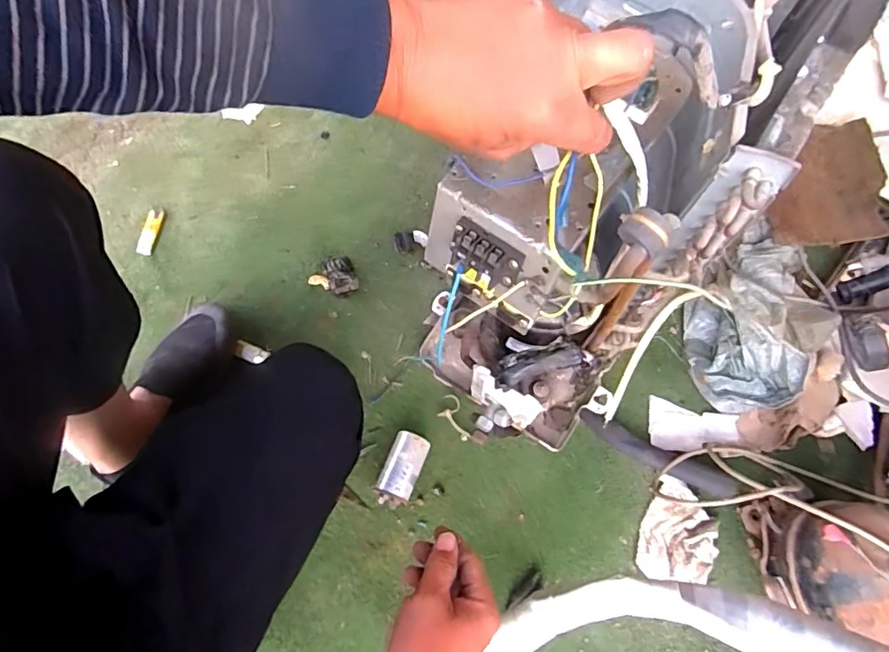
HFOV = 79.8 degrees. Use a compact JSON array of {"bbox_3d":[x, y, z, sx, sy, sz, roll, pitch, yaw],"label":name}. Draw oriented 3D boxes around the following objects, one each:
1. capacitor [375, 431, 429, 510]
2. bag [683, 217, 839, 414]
[{"bbox_3d":[-0.060,0.203,0.748,0.051,0.052,0.099,22,70,4],"label":"capacitor"},{"bbox_3d":[0.484,-0.017,0.821,0.186,0.094,0.299,40,73,12],"label":"bag"}]

